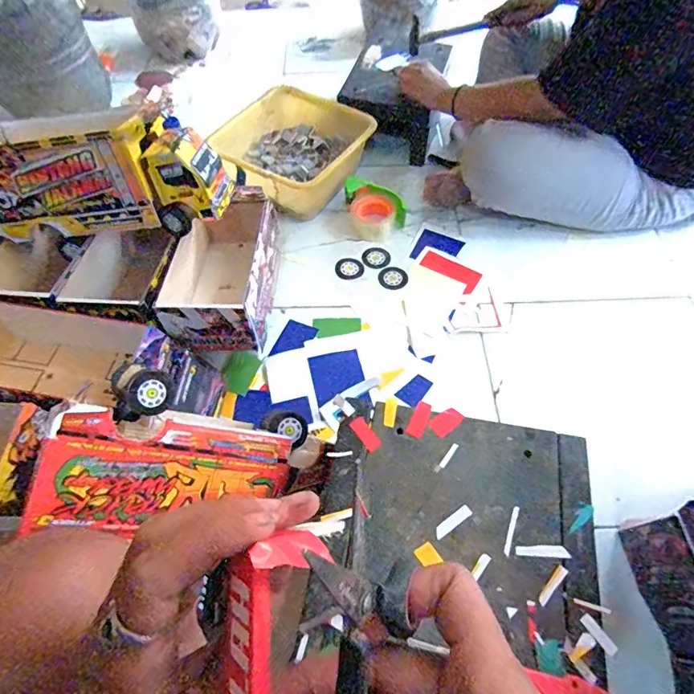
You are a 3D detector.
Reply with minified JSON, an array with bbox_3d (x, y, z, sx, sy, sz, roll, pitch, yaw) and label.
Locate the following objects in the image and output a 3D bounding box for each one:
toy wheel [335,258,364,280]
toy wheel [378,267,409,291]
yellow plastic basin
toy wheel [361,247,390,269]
[{"bbox_3d":[0.006,-0.158,0.900,0.056,0.013,0.058,-1,60,1],"label":"toy wheel"},{"bbox_3d":[0.091,-0.136,0.888,0.056,0.005,0.058,-1,60,1],"label":"toy wheel"},{"bbox_3d":[-0.104,-0.415,0.983,0.278,0.143,0.268,-40,66,-20],"label":"yellow plastic basin"},{"bbox_3d":[0.059,-0.181,0.917,0.055,0.005,0.054,-1,60,1],"label":"toy wheel"}]

